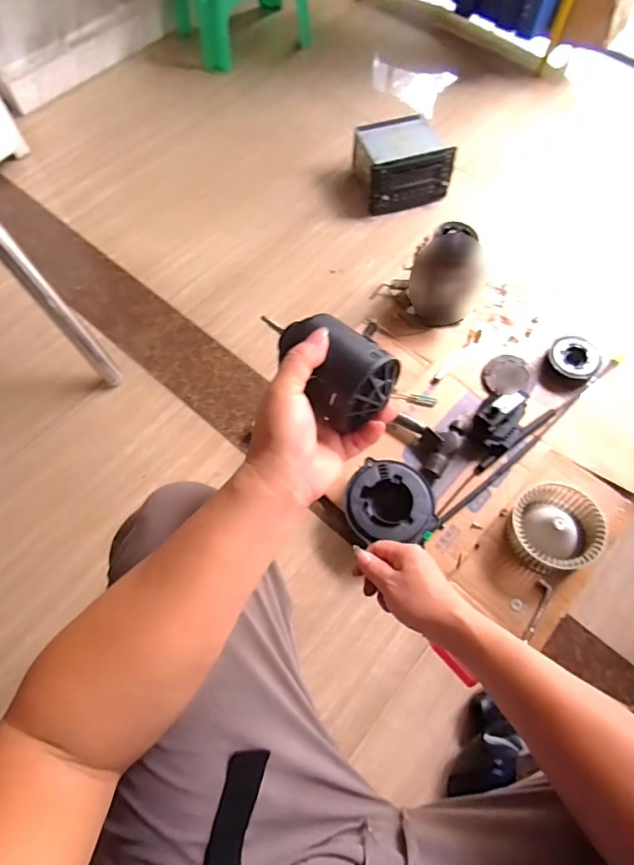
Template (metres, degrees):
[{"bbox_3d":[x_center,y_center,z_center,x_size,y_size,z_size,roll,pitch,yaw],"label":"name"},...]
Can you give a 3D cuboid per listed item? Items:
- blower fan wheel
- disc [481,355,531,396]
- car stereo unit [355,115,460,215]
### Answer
[{"bbox_3d":[0.399,0.164,0.824,0.131,0.086,0.132,3,66,1],"label":"blower fan wheel"},{"bbox_3d":[0.386,-0.119,0.987,0.099,0.010,0.088,-9,65,-5],"label":"disc"},{"bbox_3d":[0.214,-0.661,1.207,0.220,0.132,0.187,-10,65,-5],"label":"car stereo unit"}]

